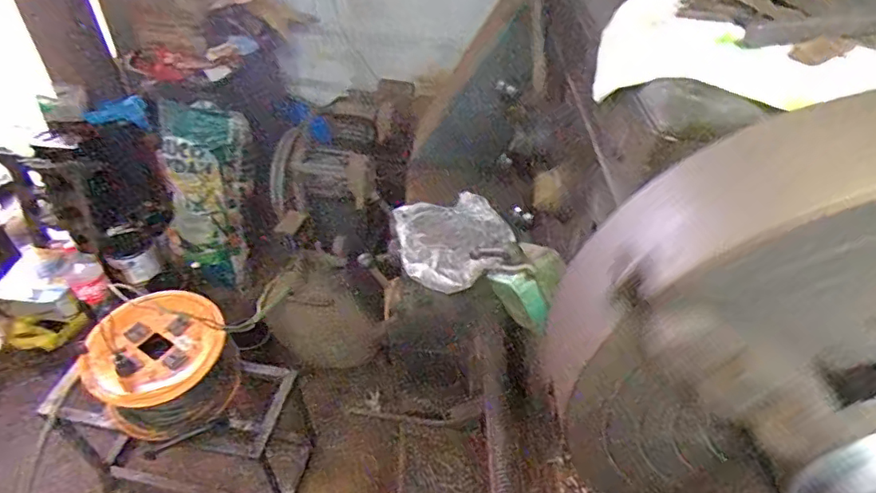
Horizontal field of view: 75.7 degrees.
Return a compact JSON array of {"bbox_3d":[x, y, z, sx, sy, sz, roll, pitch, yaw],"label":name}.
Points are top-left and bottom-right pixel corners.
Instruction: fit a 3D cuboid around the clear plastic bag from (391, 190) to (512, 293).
[{"bbox_3d":[0.034,-0.013,1.046,0.213,0.046,0.210,-12,44,-15],"label":"clear plastic bag"}]

